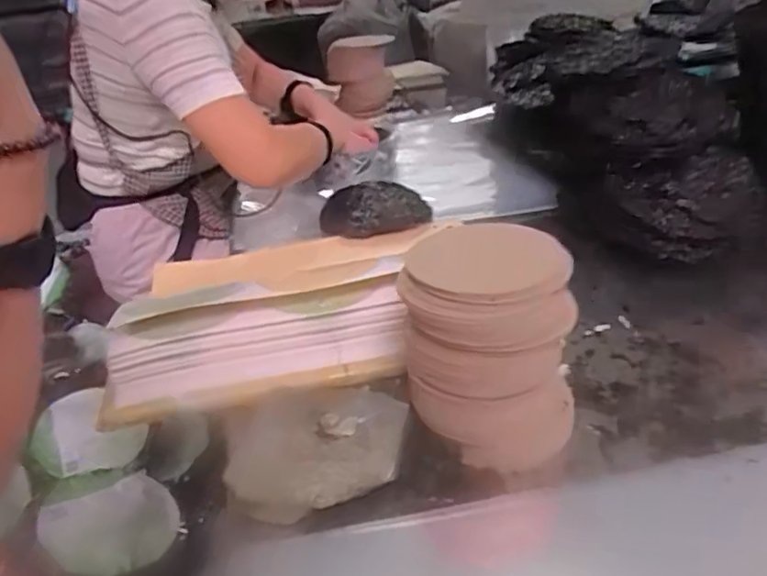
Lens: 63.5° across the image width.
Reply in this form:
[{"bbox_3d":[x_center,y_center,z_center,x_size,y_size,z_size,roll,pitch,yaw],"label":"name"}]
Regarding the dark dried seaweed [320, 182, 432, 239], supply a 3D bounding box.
[{"bbox_3d":[-0.013,-0.132,1.050,0.182,0.037,0.185,-10,30,-4],"label":"dark dried seaweed"}]

